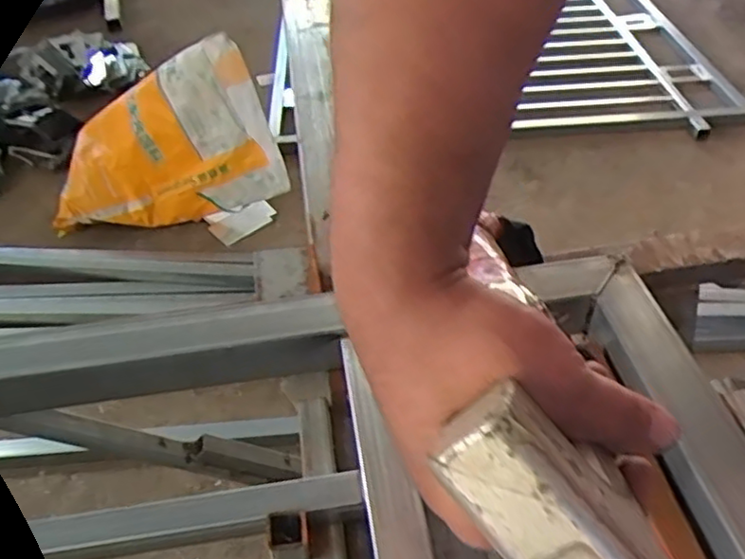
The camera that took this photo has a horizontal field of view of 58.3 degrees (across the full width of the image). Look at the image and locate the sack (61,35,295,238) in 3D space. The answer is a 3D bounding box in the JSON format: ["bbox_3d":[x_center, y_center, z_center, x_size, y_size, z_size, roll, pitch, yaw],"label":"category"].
[{"bbox_3d":[-0.568,-0.357,1.716,0.611,0.515,0.208,-2,43,2],"label":"sack"}]

